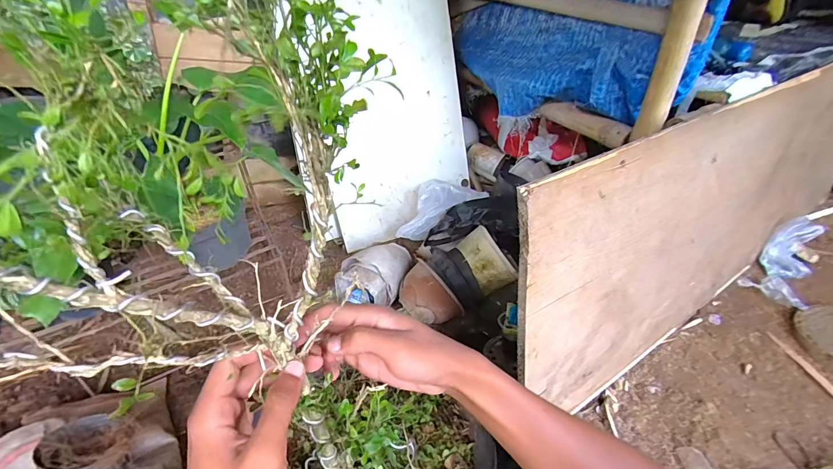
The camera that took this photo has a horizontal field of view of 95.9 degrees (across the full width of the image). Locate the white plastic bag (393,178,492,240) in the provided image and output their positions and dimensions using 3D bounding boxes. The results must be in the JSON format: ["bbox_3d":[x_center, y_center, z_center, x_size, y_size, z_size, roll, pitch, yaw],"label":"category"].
[{"bbox_3d":[0.075,-0.104,1.347,0.166,0.098,0.373,29,58,36],"label":"white plastic bag"}]

